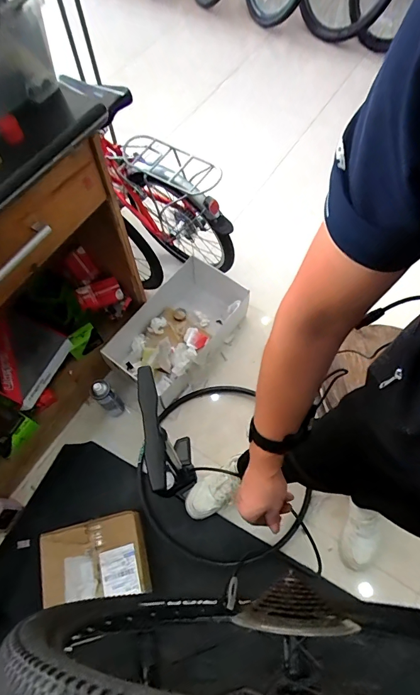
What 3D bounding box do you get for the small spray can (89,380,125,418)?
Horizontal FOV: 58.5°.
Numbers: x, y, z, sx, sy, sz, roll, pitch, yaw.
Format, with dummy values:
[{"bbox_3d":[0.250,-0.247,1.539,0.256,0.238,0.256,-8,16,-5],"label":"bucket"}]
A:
[{"bbox_3d":[-0.328,0.171,1.213,0.069,0.229,0.050,-37,68,-15],"label":"small spray can"}]

